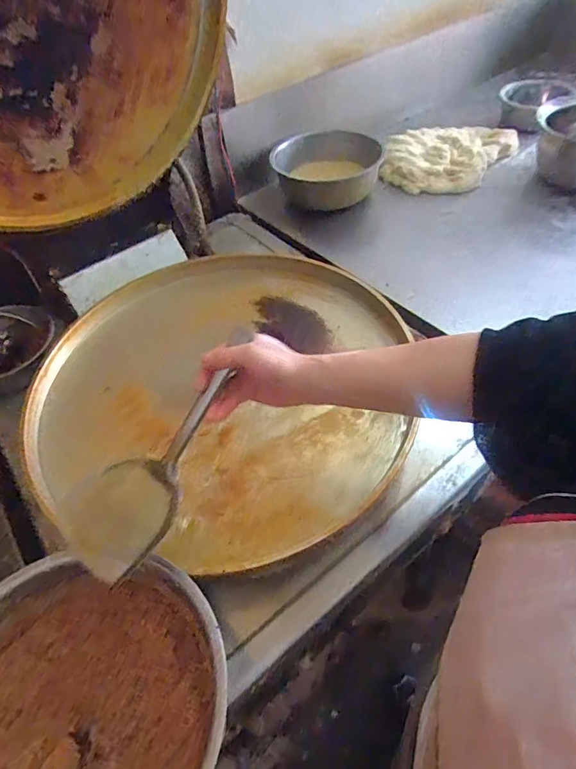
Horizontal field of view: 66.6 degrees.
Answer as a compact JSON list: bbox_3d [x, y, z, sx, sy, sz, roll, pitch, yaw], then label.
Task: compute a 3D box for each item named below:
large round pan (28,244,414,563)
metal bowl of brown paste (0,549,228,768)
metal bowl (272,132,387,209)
[{"bbox_3d":[-0.090,-0.017,0.659,0.525,0.061,0.527,-3,51,4],"label":"large round pan"},{"bbox_3d":[-0.185,0.296,0.389,0.250,0.096,0.244,-3,51,4],"label":"metal bowl of brown paste"},{"bbox_3d":[0.088,-0.487,1.023,0.233,0.129,0.229,-3,51,4],"label":"metal bowl"}]

